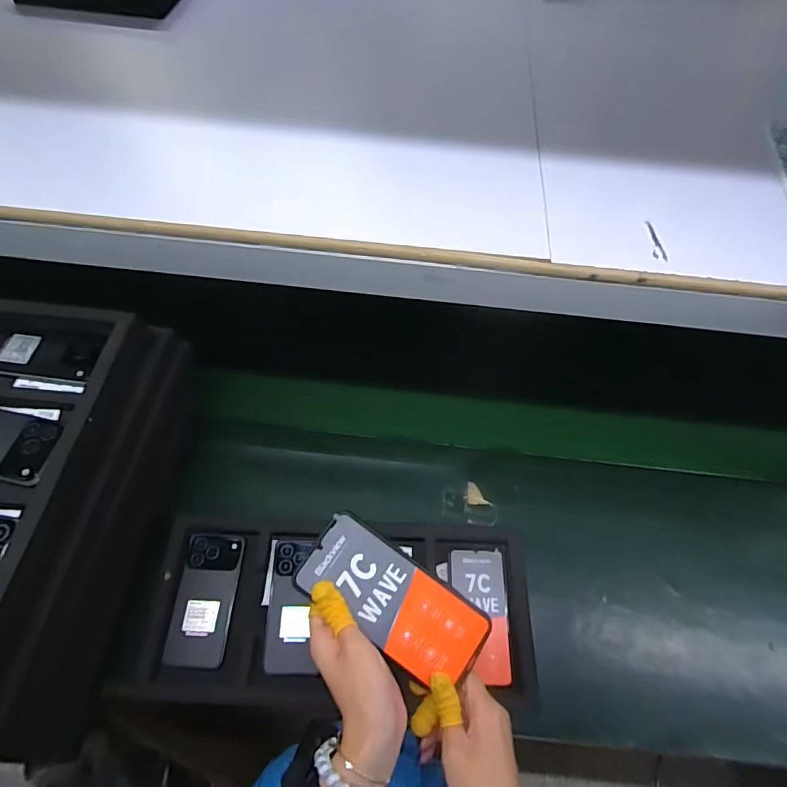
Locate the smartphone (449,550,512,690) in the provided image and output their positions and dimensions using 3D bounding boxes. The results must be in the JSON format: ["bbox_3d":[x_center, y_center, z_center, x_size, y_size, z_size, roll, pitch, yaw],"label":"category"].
[{"bbox_3d":[0.114,0.287,0.618,0.071,0.010,0.157,2,59,-2],"label":"smartphone"}]

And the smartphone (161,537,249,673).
[{"bbox_3d":[-0.242,0.264,0.613,0.072,0.015,0.156,4,59,-1],"label":"smartphone"}]

